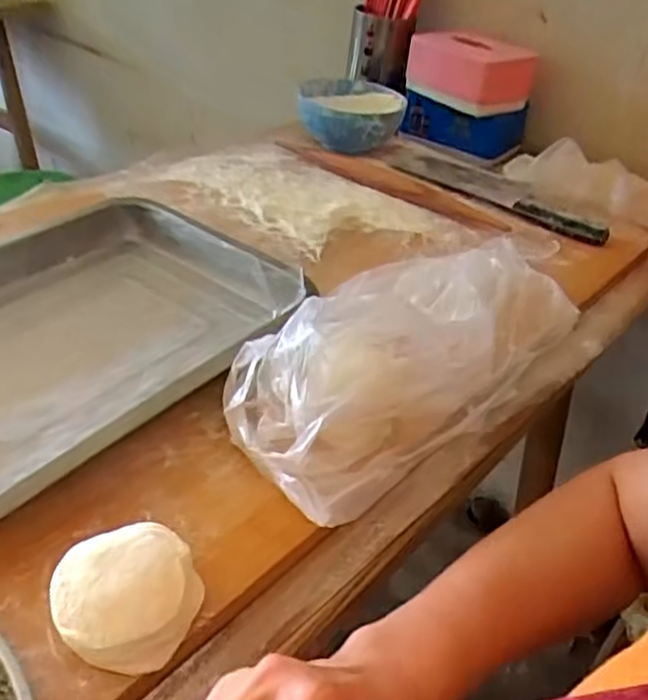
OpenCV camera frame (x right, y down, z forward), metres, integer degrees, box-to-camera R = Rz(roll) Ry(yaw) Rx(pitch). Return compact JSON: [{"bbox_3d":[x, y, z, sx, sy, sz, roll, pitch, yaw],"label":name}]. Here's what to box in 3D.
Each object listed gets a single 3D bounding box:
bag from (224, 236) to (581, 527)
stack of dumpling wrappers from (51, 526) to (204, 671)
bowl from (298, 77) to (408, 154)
[{"bbox_3d":[0.079,-0.020,0.554,0.174,0.076,0.406,28,41,27],"label":"bag"},{"bbox_3d":[-0.098,0.125,0.345,0.071,0.046,0.070,6,36,-1],"label":"stack of dumpling wrappers"},{"bbox_3d":[0.036,-0.310,0.911,0.135,0.067,0.170,5,36,-2],"label":"bowl"}]

